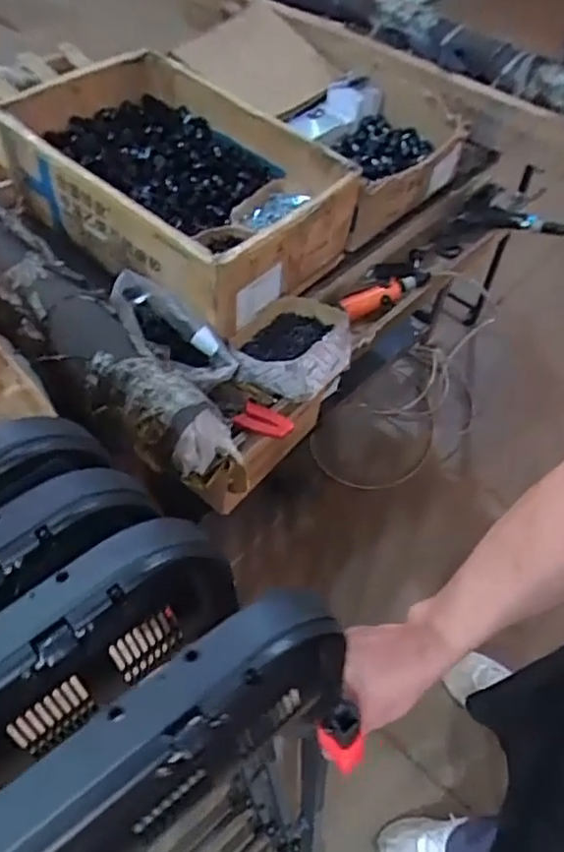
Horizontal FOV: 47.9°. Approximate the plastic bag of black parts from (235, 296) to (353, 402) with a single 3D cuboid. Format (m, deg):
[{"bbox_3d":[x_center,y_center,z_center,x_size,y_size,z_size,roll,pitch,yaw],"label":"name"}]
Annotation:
[{"bbox_3d":[0.015,-0.130,0.970,0.140,0.089,0.173,34,60,17],"label":"plastic bag of black parts"}]

